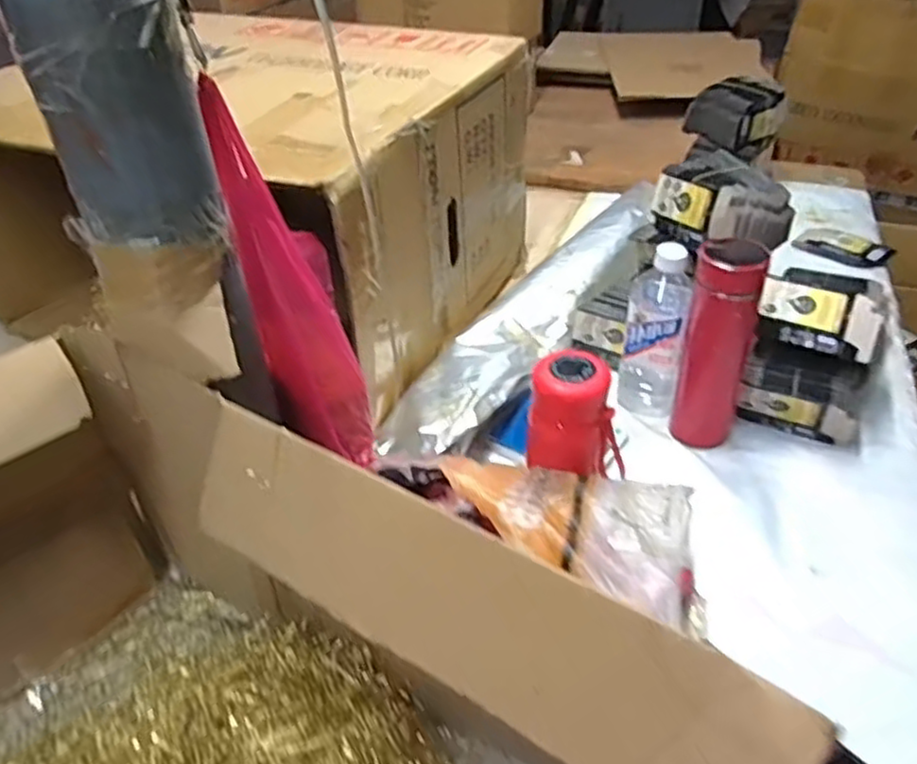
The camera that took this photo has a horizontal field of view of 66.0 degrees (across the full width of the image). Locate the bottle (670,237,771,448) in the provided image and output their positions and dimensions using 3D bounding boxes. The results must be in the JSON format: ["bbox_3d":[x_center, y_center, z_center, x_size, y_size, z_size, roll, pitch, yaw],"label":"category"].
[{"bbox_3d":[0.263,-0.033,0.720,0.066,0.218,0.053,17,42,22],"label":"bottle"}]

